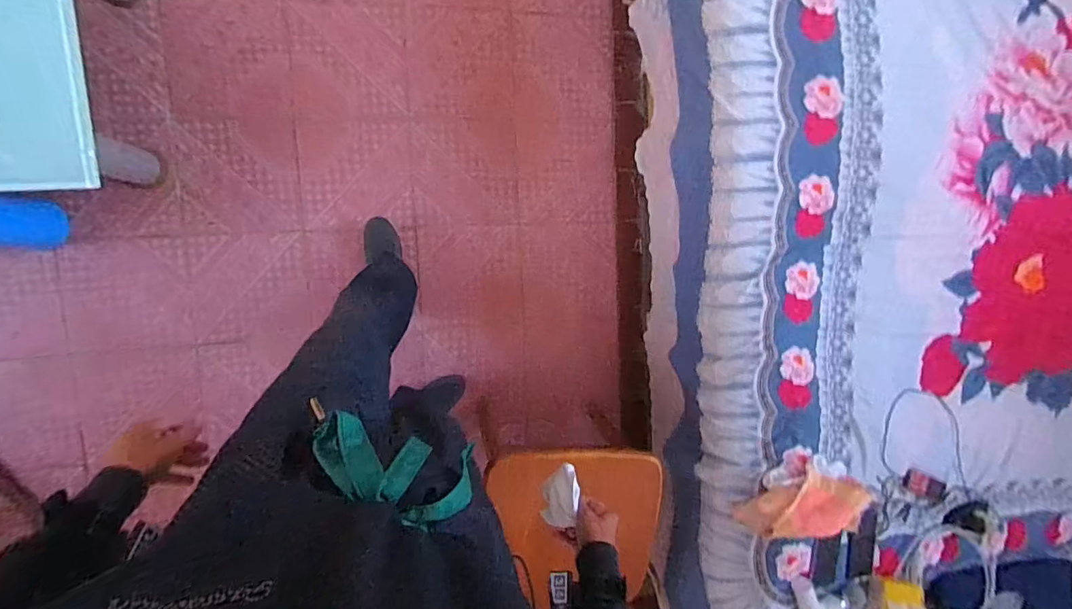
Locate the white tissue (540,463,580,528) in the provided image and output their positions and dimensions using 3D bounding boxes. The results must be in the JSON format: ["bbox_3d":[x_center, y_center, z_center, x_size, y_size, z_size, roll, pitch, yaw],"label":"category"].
[{"bbox_3d":[0.038,0.296,0.776,0.047,0.068,0.077,10,97,-6],"label":"white tissue"}]

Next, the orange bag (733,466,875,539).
[{"bbox_3d":[0.631,0.455,1.157,0.313,0.093,0.166,-5,97,-10],"label":"orange bag"}]

